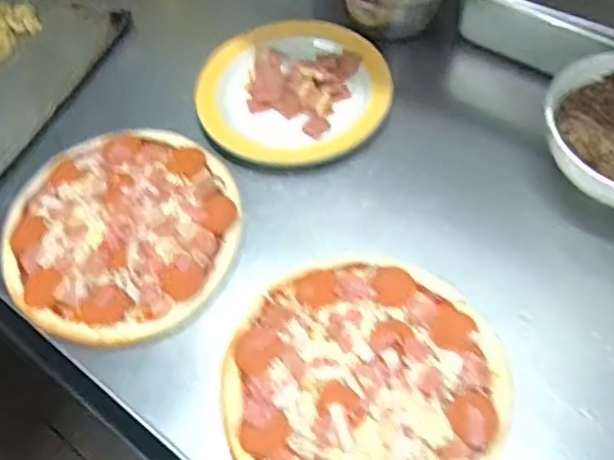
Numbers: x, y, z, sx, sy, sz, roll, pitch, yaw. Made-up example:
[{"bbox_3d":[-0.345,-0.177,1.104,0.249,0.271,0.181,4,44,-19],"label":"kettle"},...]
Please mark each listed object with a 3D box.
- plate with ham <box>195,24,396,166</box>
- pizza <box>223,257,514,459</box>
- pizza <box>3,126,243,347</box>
[{"bbox_3d":[-0.020,-0.181,0.739,0.243,0.029,0.213,24,62,18],"label":"plate with ham"},{"bbox_3d":[0.053,0.141,0.535,0.244,0.033,0.243,-1,57,2],"label":"pizza"},{"bbox_3d":[-0.204,-0.005,0.646,0.257,0.030,0.245,-1,57,2],"label":"pizza"}]

